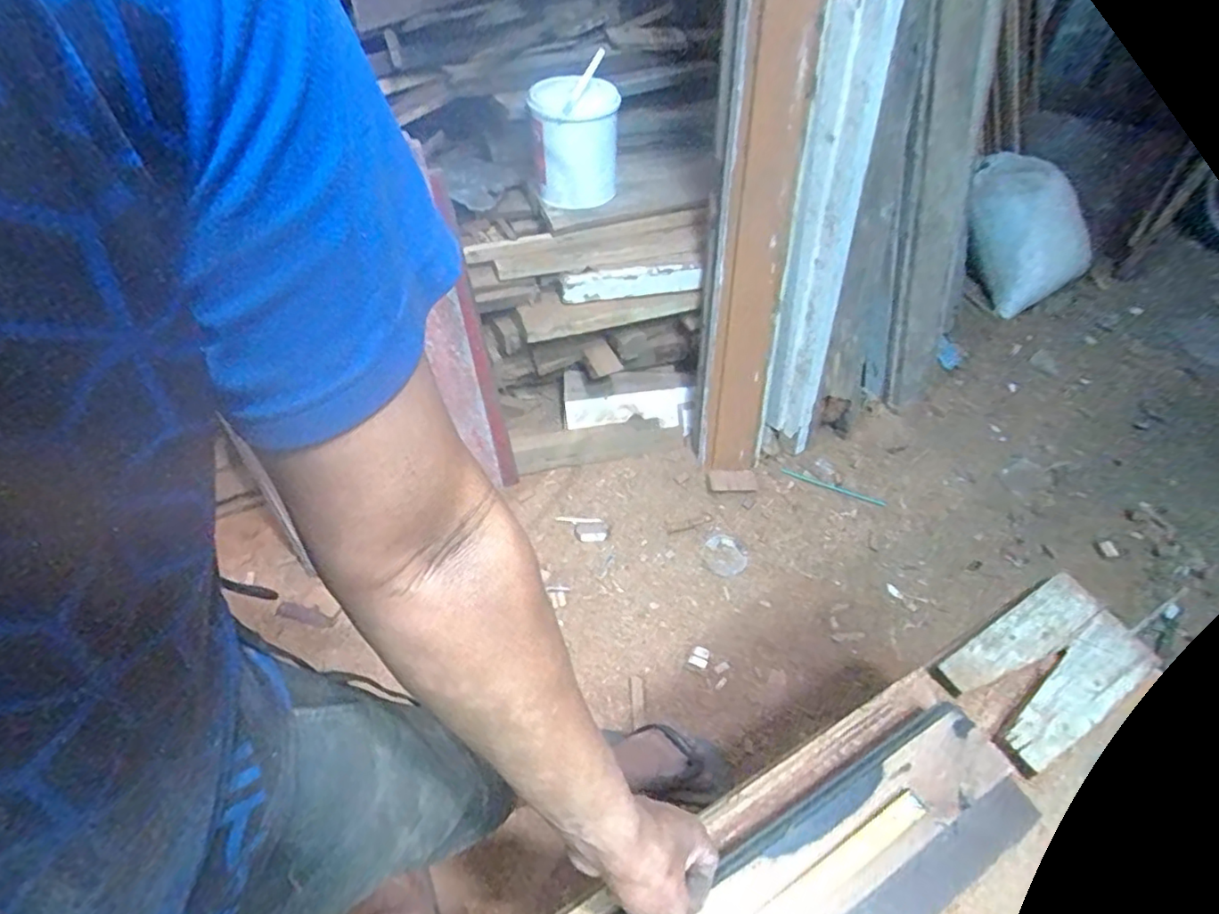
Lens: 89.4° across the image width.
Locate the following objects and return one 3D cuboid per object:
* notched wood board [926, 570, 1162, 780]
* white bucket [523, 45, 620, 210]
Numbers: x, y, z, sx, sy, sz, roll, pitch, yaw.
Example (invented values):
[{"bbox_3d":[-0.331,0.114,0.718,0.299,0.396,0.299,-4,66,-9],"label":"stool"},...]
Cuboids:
[{"bbox_3d":[0.439,0.209,0.619,0.207,0.020,0.118,-26,56,-18],"label":"notched wood board"},{"bbox_3d":[-0.070,-0.644,1.243,0.173,0.181,0.192,-1,52,-1],"label":"white bucket"}]

